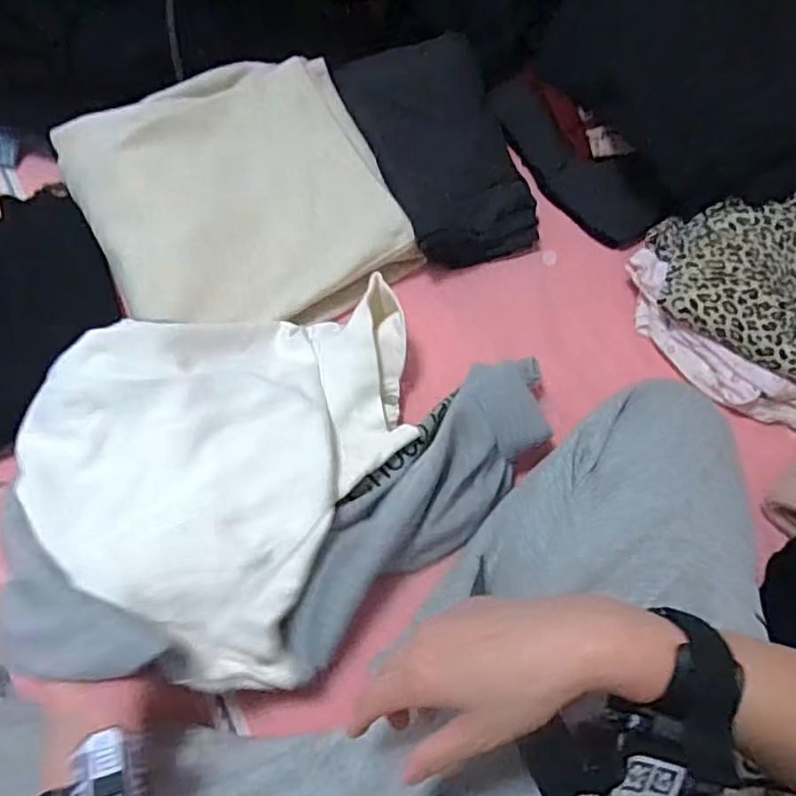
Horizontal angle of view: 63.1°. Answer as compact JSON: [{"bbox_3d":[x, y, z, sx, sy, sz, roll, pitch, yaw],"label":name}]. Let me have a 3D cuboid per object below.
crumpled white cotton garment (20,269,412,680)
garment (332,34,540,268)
[{"bbox_3d":[-0.142,0.022,0.554,0.260,0.088,0.341,24,67,9],"label":"crumpled white cotton garment"},{"bbox_3d":[0.055,-0.279,0.715,0.161,0.107,0.241,-20,68,-11],"label":"garment"}]

